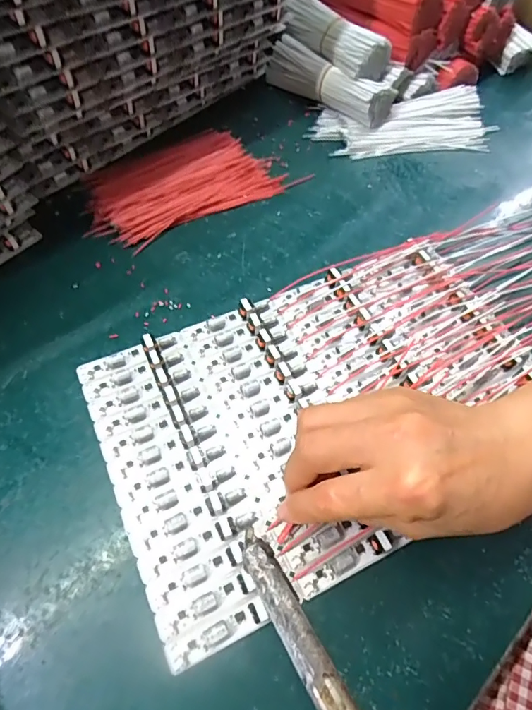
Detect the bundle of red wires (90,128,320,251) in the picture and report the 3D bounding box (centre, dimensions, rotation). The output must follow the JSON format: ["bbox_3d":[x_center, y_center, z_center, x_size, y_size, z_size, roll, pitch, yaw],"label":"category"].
[{"bbox_3d":[-0.072,-0.157,0.401,0.180,0.017,0.097,-28,65,-17],"label":"bundle of red wires"}]

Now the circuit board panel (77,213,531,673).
[{"bbox_3d":[0.094,-0.006,0.320,0.433,0.015,0.192,-28,65,-16],"label":"circuit board panel"}]

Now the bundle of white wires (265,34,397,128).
[{"bbox_3d":[0.065,-0.282,0.465,0.041,0.045,0.142,-40,69,-22],"label":"bundle of white wires"}]

